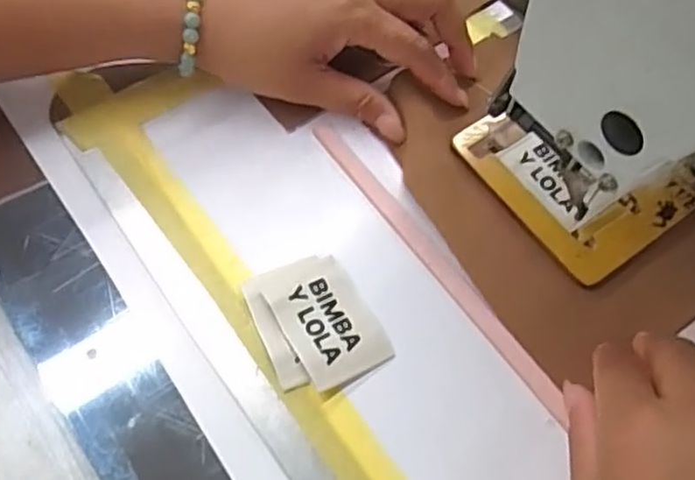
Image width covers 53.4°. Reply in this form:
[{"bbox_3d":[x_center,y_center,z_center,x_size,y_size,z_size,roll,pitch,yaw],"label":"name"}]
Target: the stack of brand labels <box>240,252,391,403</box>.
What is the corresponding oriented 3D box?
[{"bbox_3d":[-0.015,0.039,0.318,0.050,0.006,0.065,-26,67,-17],"label":"stack of brand labels"}]

